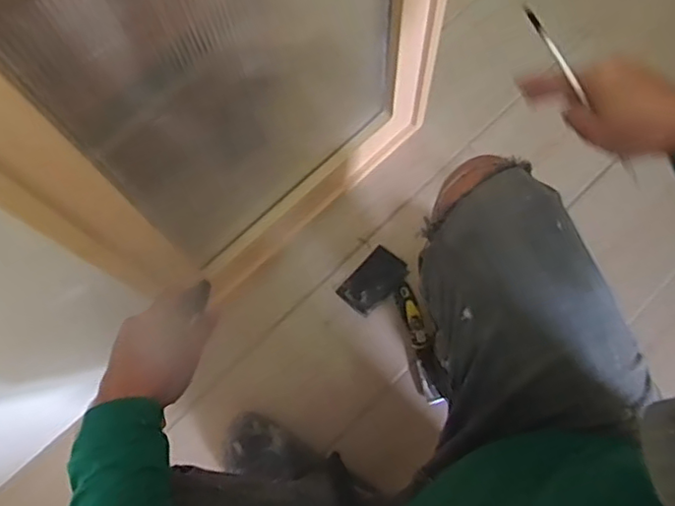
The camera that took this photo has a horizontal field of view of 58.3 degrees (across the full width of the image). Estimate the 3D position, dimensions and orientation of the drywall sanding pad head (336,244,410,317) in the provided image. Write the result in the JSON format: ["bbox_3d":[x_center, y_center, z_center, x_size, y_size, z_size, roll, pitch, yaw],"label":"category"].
[{"bbox_3d":[0.061,0.046,1.024,0.117,0.015,0.075,-43,77,-10],"label":"drywall sanding pad head"}]

